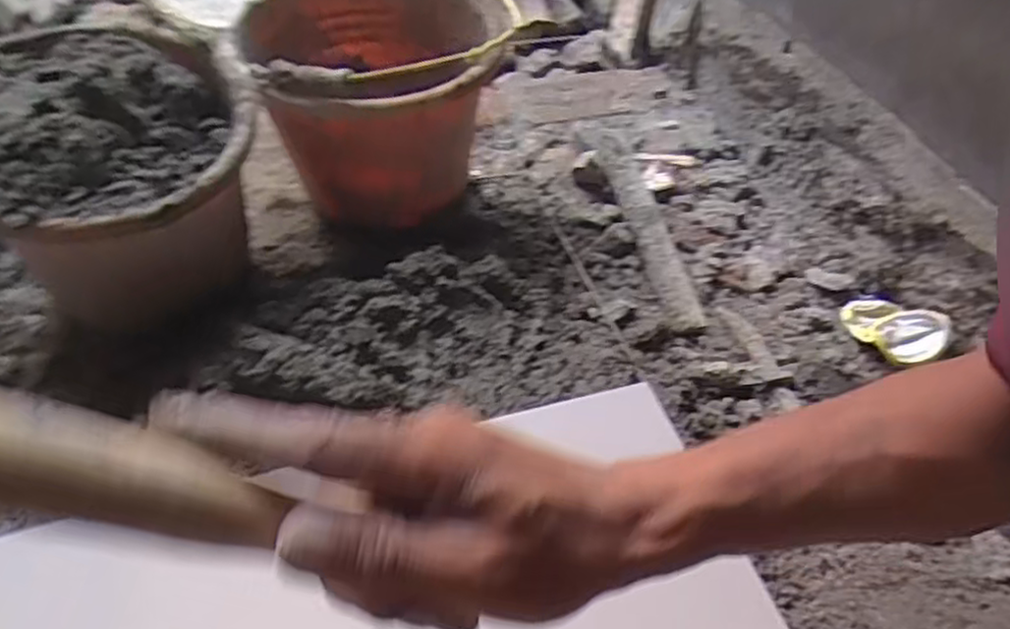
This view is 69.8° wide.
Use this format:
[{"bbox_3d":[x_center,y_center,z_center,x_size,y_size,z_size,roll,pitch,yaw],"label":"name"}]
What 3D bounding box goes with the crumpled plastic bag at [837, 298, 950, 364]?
[{"bbox_3d":[0.376,0.011,0.702,0.090,0.034,0.054,32,52,23],"label":"crumpled plastic bag"}]

